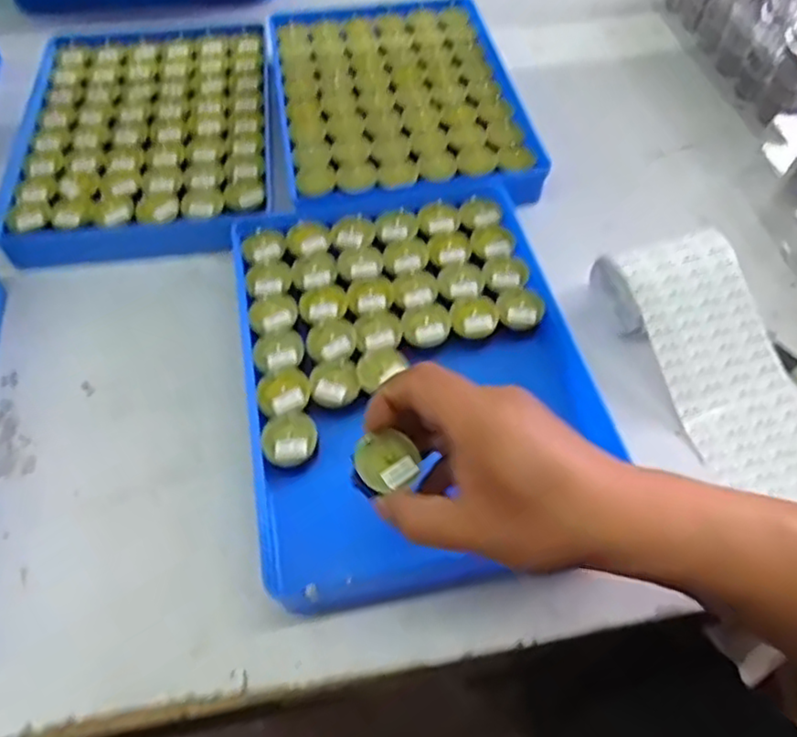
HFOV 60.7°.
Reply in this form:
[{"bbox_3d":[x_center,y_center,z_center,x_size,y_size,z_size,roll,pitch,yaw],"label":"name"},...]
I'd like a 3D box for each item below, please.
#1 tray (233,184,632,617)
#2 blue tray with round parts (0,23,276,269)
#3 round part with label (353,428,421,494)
[{"bbox_3d":[0.016,-0.008,0.494,0.247,0.034,0.311,-11,55,-7],"label":"tray"},{"bbox_3d":[-0.236,-0.223,0.652,0.230,0.033,0.319,-7,55,-4],"label":"blue tray with round parts"},{"bbox_3d":[-0.007,0.050,0.357,0.033,0.013,0.027,-12,76,-24],"label":"round part with label"}]

